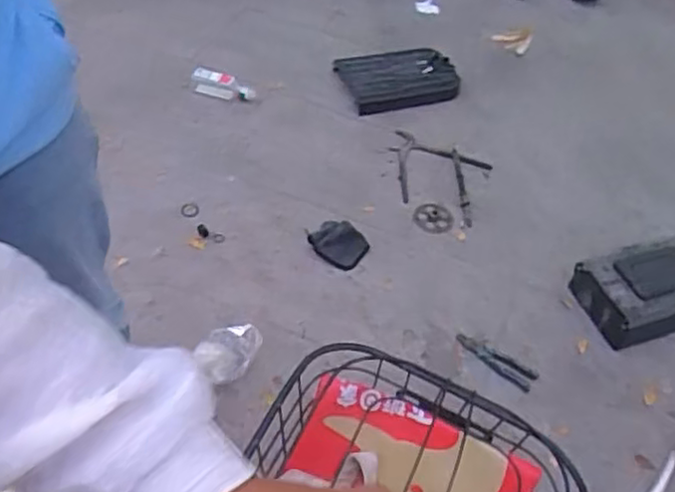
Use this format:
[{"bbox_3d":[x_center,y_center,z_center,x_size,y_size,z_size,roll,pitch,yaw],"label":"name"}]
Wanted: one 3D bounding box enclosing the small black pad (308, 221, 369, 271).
[{"bbox_3d":[0.008,-0.001,1.752,0.114,0.055,0.141,-29,56,-26],"label":"small black pad"}]

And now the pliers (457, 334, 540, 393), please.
[{"bbox_3d":[0.363,0.264,1.590,0.196,0.020,0.049,29,53,21],"label":"pliers"}]

